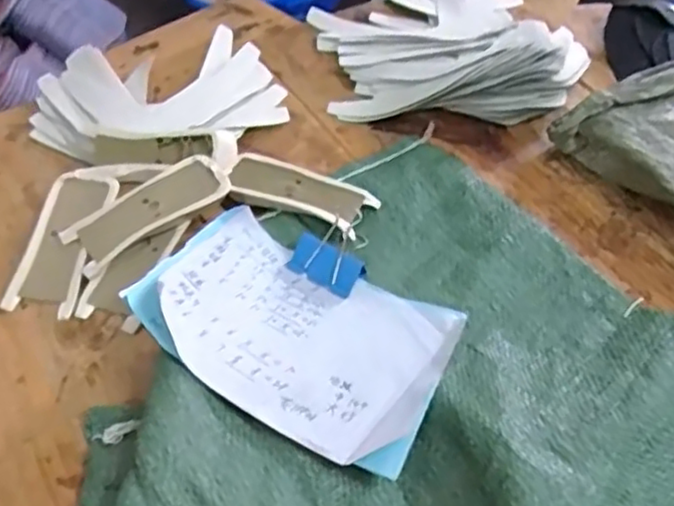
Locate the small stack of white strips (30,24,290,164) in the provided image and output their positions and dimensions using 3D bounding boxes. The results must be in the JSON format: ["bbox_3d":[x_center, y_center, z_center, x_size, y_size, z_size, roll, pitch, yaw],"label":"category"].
[{"bbox_3d":[-0.156,-0.138,0.594,0.208,0.027,0.144,-13,49,-13],"label":"small stack of white strips"}]

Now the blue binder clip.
[{"bbox_3d":[0.001,-0.003,0.483,0.049,0.019,0.056,29,53,22],"label":"blue binder clip"}]

